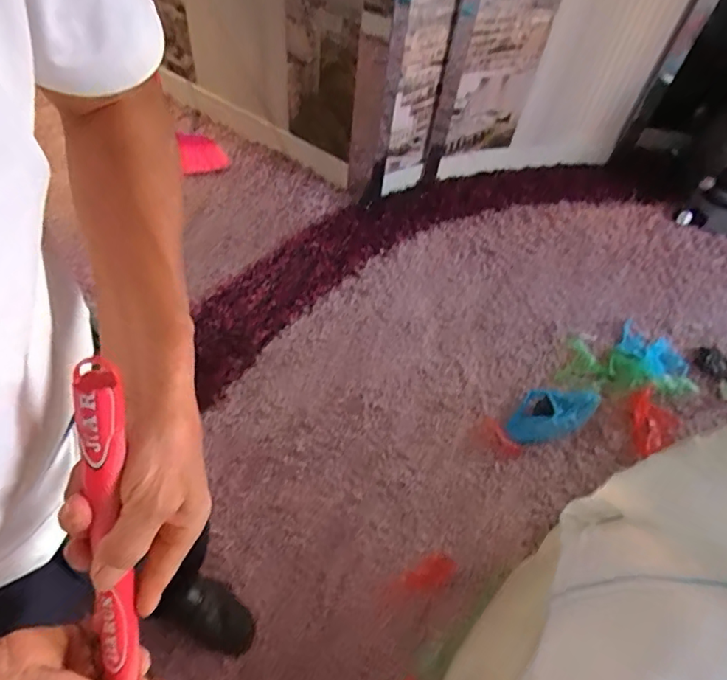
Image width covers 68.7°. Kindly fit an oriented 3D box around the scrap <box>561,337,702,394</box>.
[{"bbox_3d":[0.715,0.091,1.424,0.334,0.059,0.159,23,56,11],"label":"scrap"}]

